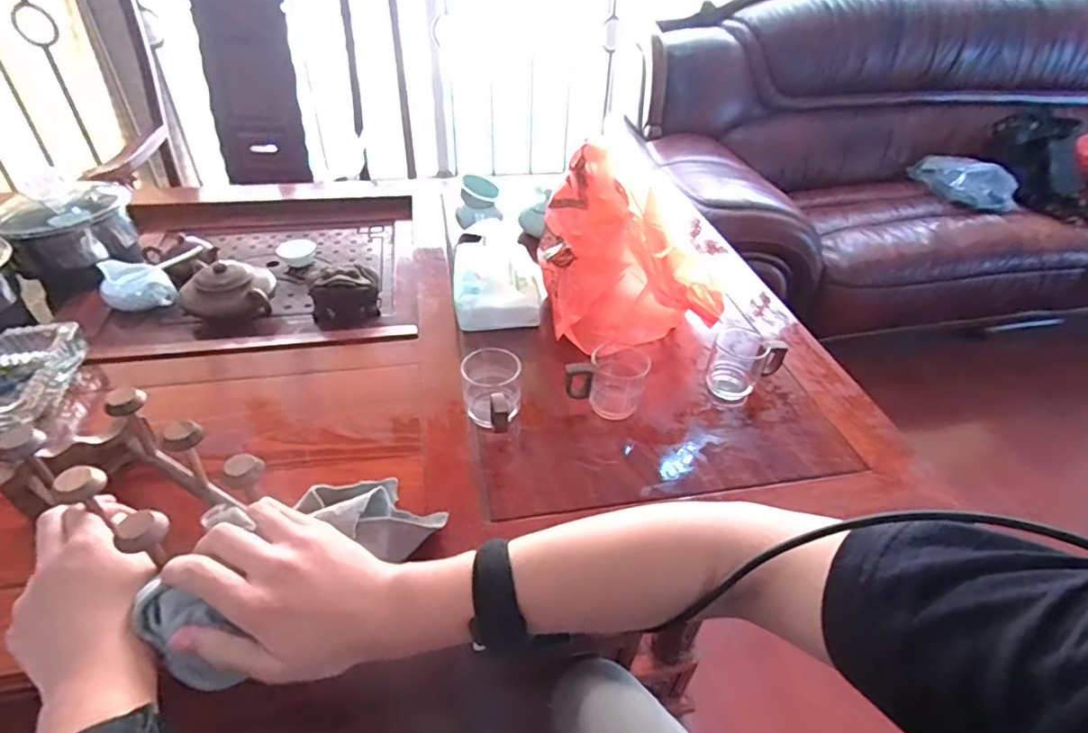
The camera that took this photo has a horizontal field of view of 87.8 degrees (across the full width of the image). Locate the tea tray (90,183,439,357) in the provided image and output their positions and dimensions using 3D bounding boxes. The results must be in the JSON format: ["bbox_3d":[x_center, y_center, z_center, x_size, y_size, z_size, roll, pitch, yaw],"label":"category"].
[{"bbox_3d":[-0.390,-0.142,0.828,0.428,0.047,0.405,-5,40,-10],"label":"tea tray"}]

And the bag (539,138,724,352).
[{"bbox_3d":[0.094,-0.113,0.657,0.217,0.203,0.115,15,41,14],"label":"bag"}]

